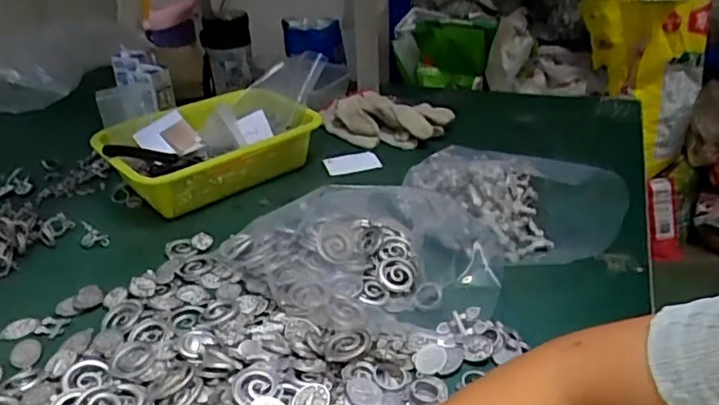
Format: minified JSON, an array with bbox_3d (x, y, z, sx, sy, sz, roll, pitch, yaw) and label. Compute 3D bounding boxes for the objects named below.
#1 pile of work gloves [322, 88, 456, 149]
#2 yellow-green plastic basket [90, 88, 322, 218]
[{"bbox_3d":[0.042,-0.144,0.948,0.205,0.039,0.154,25,39,38],"label":"pile of work gloves"},{"bbox_3d":[-0.194,-0.073,0.816,0.282,0.081,0.190,-27,39,-37],"label":"yellow-green plastic basket"}]

